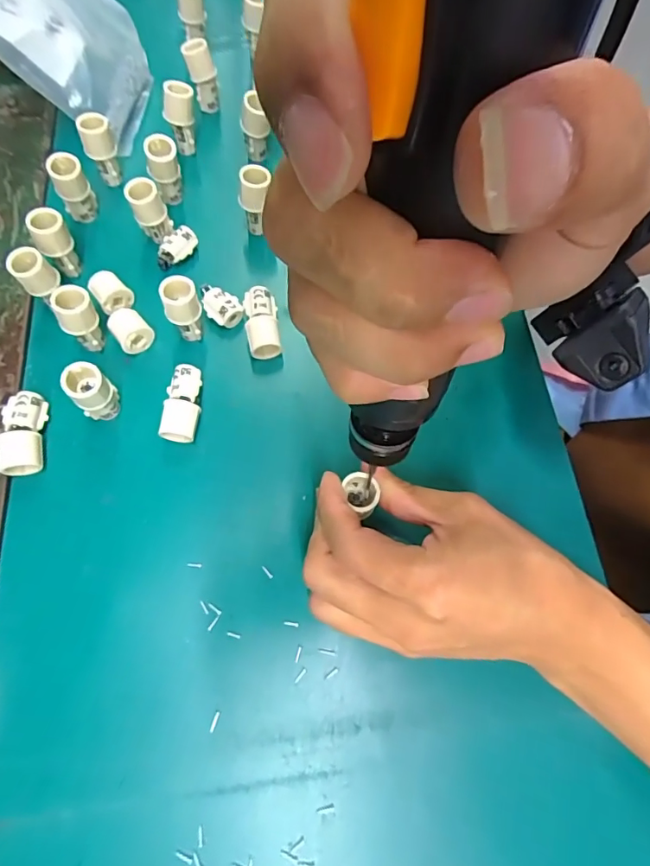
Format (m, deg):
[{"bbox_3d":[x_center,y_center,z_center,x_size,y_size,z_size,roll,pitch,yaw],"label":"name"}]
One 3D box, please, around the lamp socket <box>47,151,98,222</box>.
[{"bbox_3d":[-0.158,-0.154,0.304,0.020,0.040,0.015,-22,72,-10],"label":"lamp socket"}]

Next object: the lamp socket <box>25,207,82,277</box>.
[{"bbox_3d":[-0.160,-0.112,0.289,0.019,0.038,0.018,-32,74,-13],"label":"lamp socket"}]

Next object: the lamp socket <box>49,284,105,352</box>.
[{"bbox_3d":[-0.136,-0.062,0.273,0.020,0.041,0.018,-37,75,-14],"label":"lamp socket"}]

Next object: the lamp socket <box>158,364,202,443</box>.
[{"bbox_3d":[-0.078,-0.016,0.270,0.018,0.019,0.045,2,69,-1],"label":"lamp socket"}]

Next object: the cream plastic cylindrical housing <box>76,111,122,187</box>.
[{"bbox_3d":[-0.145,-0.184,0.317,0.020,0.042,0.015,-22,72,-10],"label":"cream plastic cylindrical housing"}]

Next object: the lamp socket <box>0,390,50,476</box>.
[{"bbox_3d":[-0.161,0.000,0.258,0.019,0.015,0.045,-8,70,-5],"label":"lamp socket"}]

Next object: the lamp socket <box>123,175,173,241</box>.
[{"bbox_3d":[-0.108,-0.136,0.300,0.020,0.038,0.017,-27,73,-11],"label":"lamp socket"}]

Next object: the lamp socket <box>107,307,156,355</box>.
[{"bbox_3d":[-0.115,-0.060,0.285,0.019,0.017,0.022,-40,76,-15],"label":"lamp socket"}]

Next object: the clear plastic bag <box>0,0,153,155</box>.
[{"bbox_3d":[-0.177,-0.273,0.316,0.019,0.144,0.097,5,65,44],"label":"clear plastic bag"}]

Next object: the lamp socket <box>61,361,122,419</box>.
[{"bbox_3d":[-0.121,-0.020,0.257,0.018,0.042,0.020,43,74,13],"label":"lamp socket"}]

